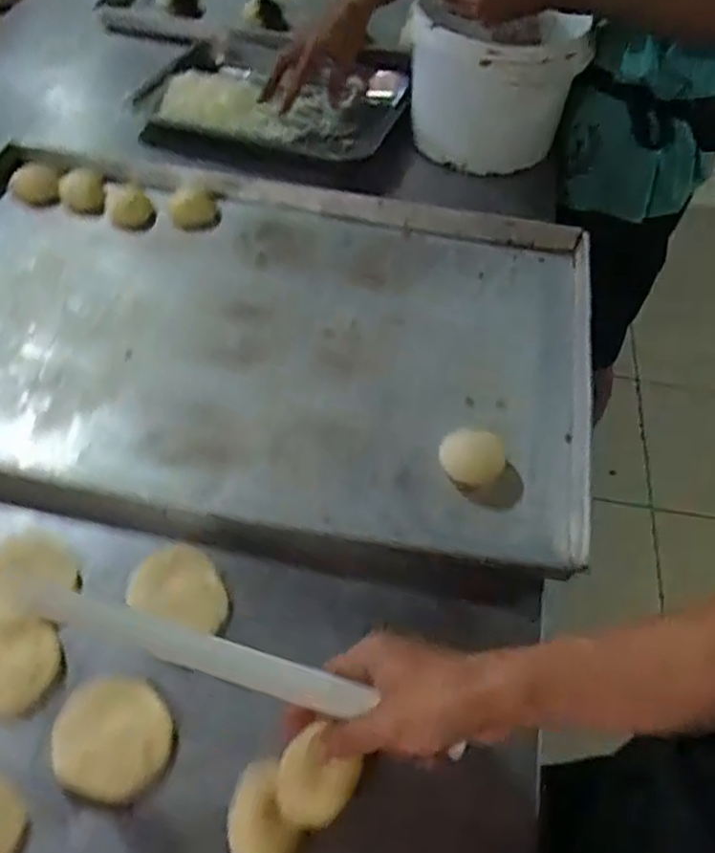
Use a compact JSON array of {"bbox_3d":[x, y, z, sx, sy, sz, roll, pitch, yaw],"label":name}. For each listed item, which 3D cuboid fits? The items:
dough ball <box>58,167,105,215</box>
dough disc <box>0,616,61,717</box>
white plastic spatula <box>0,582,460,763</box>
[{"bbox_3d":[-0.318,-0.271,0.867,0.049,0.037,0.041,-13,52,-13],"label":"dough ball"},{"bbox_3d":[-0.256,0.169,0.541,0.077,0.012,0.067,16,51,11],"label":"dough disc"},{"bbox_3d":[-0.103,0.137,0.466,0.223,0.008,0.023,20,77,-4],"label":"white plastic spatula"}]

